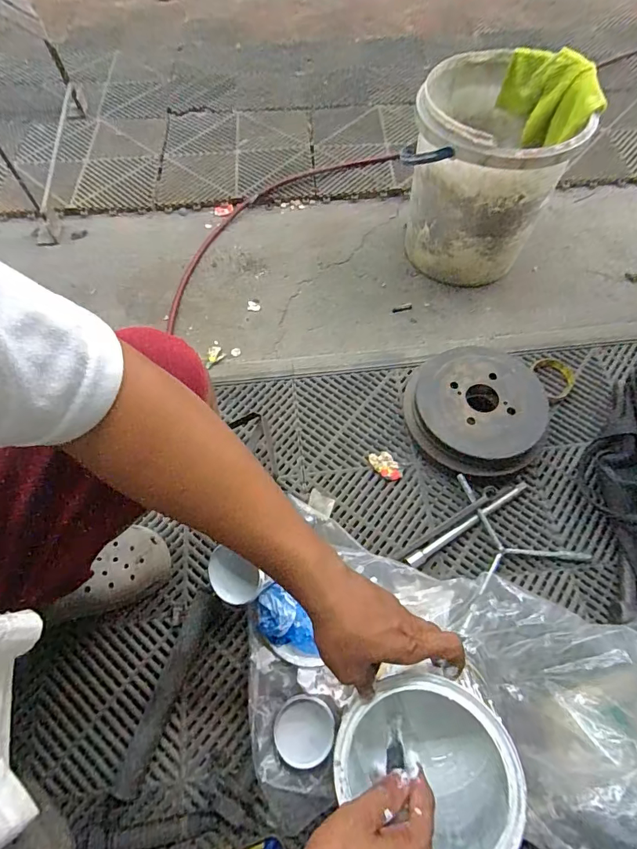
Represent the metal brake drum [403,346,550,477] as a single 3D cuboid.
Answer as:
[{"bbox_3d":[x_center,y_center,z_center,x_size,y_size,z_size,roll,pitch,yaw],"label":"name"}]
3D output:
[{"bbox_3d":[0.263,-0.027,0.751,0.220,0.082,0.218,0,64,0],"label":"metal brake drum"}]

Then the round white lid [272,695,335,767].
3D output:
[{"bbox_3d":[-0.018,0.395,0.558,0.077,0.012,0.075,-18,63,-9],"label":"round white lid"}]

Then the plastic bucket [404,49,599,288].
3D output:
[{"bbox_3d":[0.318,-0.482,0.874,0.281,0.311,0.281,0,62,0],"label":"plastic bucket"}]

